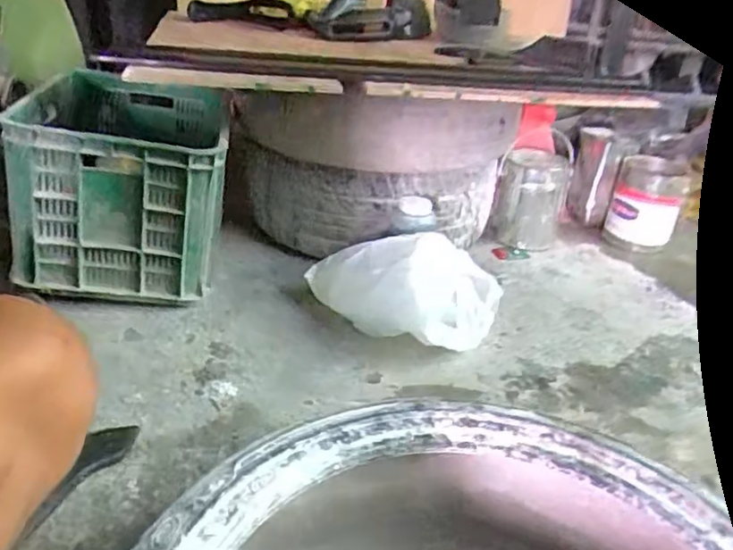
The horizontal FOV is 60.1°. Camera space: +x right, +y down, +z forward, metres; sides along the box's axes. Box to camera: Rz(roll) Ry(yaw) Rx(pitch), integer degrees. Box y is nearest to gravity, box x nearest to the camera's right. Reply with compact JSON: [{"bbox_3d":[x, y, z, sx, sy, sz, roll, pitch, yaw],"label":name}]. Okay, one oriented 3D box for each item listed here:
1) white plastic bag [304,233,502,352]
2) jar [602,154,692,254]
[{"bbox_3d":[0.062,0.019,1.153,0.352,0.178,0.132,11,30,12],"label":"white plastic bag"},{"bbox_3d":[0.682,-0.171,1.553,0.159,0.195,0.133,16,32,21],"label":"jar"}]

